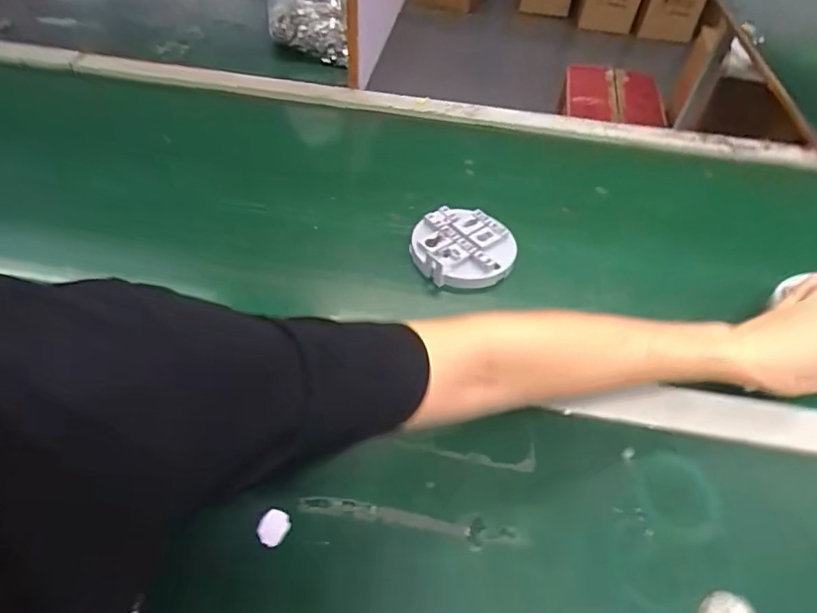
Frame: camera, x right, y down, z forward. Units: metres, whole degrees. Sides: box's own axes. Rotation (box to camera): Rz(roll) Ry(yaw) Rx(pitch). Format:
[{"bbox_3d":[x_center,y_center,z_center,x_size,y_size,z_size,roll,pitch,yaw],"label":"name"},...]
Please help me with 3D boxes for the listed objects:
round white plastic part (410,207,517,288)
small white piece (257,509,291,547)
[{"bbox_3d":[0.054,-0.059,0.521,0.099,0.027,0.090,2,49,-3],"label":"round white plastic part"},{"bbox_3d":[-0.087,0.142,0.335,0.018,0.006,0.021,27,52,18],"label":"small white piece"}]

